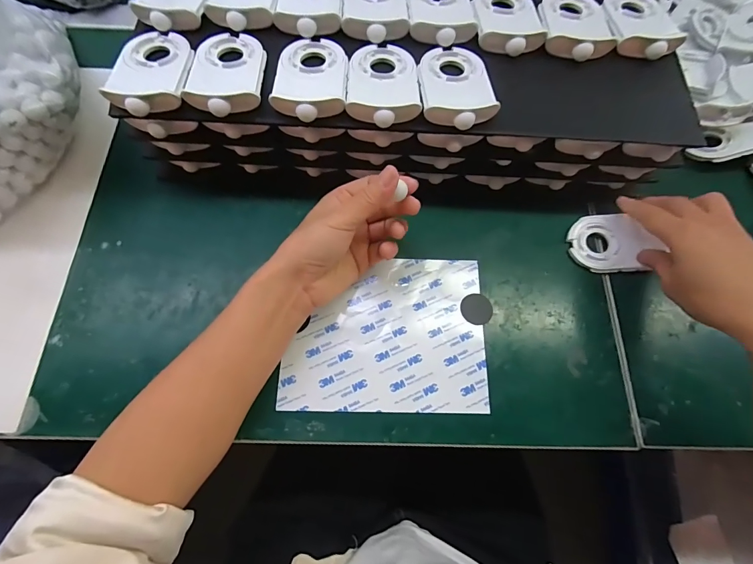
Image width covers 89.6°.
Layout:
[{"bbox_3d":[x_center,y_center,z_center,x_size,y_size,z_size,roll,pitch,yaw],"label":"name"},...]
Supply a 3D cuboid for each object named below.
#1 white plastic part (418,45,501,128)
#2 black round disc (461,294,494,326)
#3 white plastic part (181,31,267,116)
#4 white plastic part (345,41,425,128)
[{"bbox_3d":[0.064,-0.164,0.310,0.057,0.012,0.088,-4,70,-4],"label":"white plastic part"},{"bbox_3d":[0.091,0.024,0.343,0.028,0.004,0.029,1,70,-2],"label":"black round disc"},{"bbox_3d":[-0.122,-0.176,0.311,0.059,0.012,0.091,2,70,-2],"label":"white plastic part"},{"bbox_3d":[0.006,-0.166,0.312,0.058,0.013,0.091,2,70,-2],"label":"white plastic part"}]

